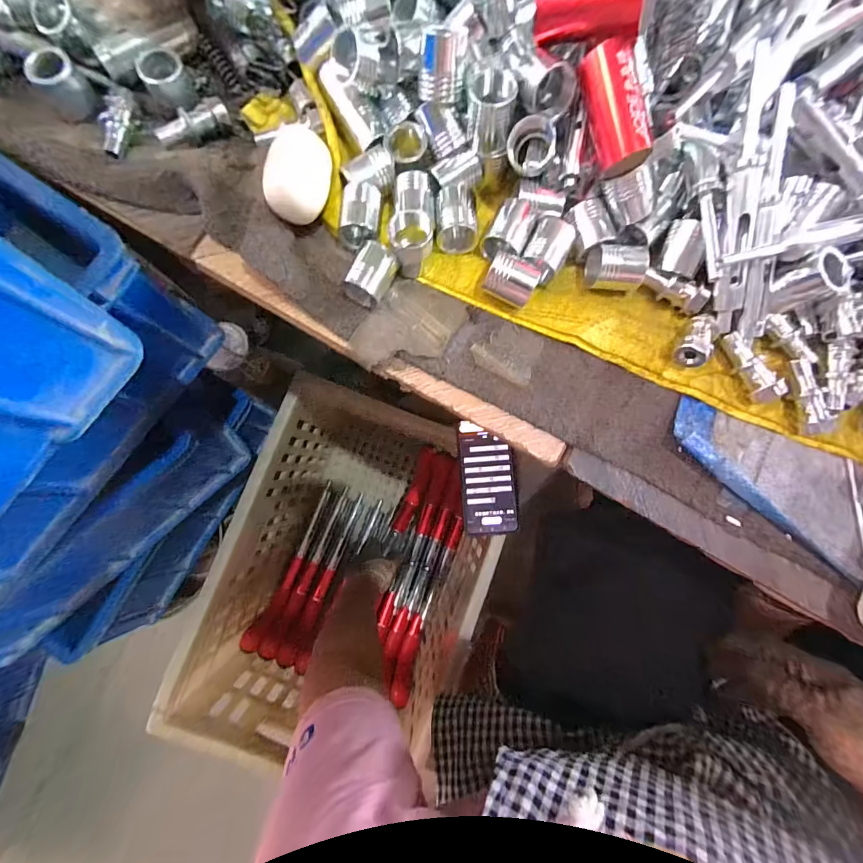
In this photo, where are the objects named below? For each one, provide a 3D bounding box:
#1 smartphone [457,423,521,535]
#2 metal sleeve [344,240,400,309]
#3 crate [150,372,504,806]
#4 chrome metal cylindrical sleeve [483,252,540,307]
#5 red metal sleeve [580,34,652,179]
[{"bbox_3d":[0.078,0.063,0.528,0.072,0.004,0.148,-4,83,-3],"label":"smartphone"},{"bbox_3d":[-0.040,-0.107,0.265,0.025,0.023,0.038,28,83,1],"label":"metal sleeve"},{"bbox_3d":[-0.130,0.234,0.680,0.345,0.319,0.487,22,83,0],"label":"crate"},{"bbox_3d":[0.054,-0.100,0.268,0.033,0.027,0.025,24,83,1],"label":"chrome metal cylindrical sleeve"},{"bbox_3d":[0.110,-0.191,0.231,0.026,0.020,0.066,-21,106,0],"label":"red metal sleeve"}]

